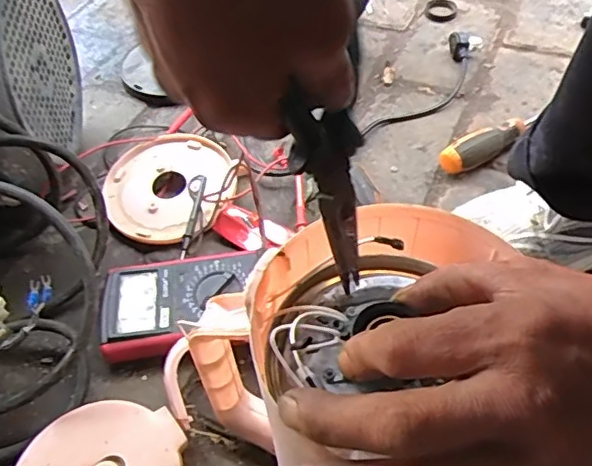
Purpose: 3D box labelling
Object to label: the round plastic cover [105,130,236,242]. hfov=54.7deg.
[{"bbox_3d":[-0.131,-0.047,0.606,0.134,0.030,0.142,-2,50,2],"label":"round plastic cover"}]

